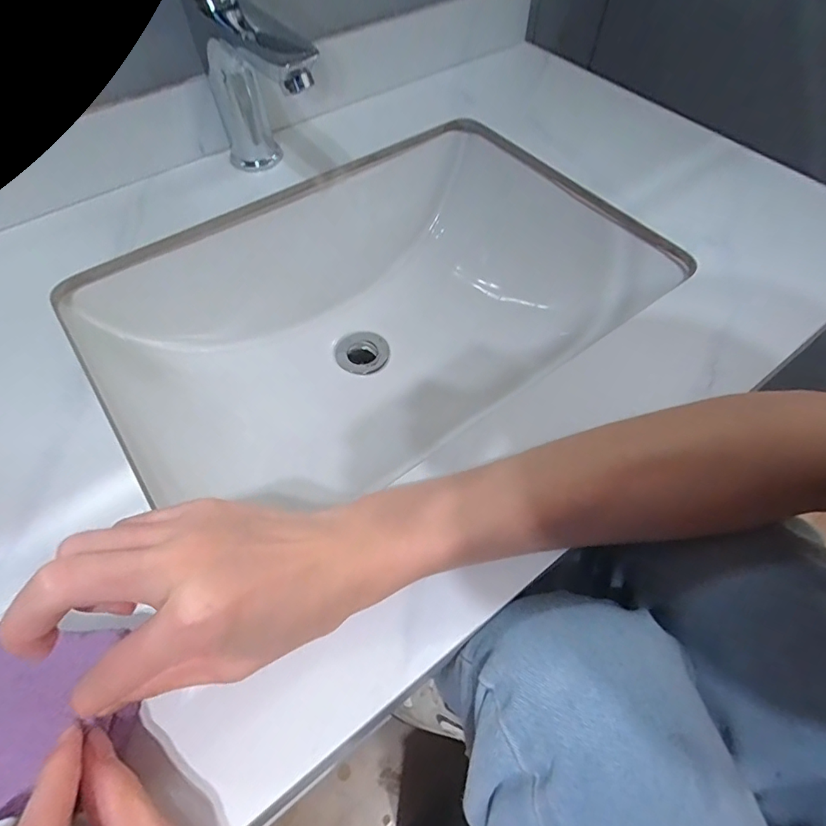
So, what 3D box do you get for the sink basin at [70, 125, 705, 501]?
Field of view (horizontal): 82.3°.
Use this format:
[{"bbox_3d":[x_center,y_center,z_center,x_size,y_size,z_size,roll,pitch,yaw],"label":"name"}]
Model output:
[{"bbox_3d":[-0.030,-0.080,0.454,0.428,0.150,0.325,-34,64,-19],"label":"sink basin"}]

